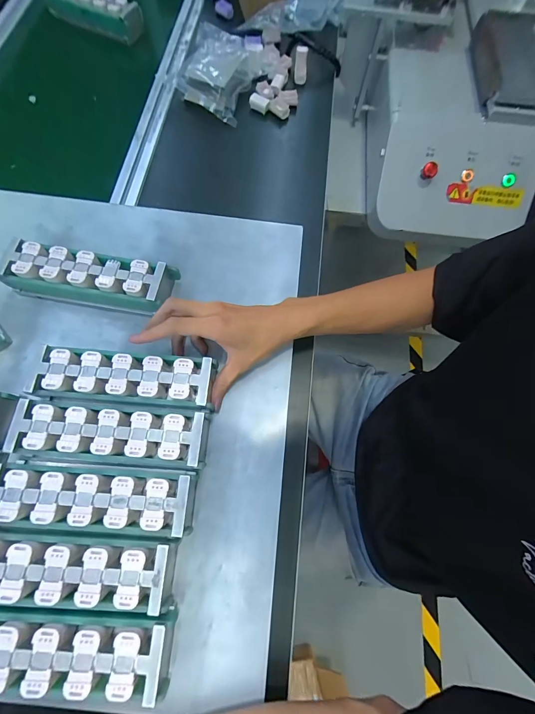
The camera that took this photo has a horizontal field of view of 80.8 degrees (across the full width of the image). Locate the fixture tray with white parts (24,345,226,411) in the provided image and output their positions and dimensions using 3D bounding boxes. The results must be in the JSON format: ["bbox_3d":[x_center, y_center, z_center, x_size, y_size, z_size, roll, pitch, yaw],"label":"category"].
[{"bbox_3d":[-0.155,0.022,0.355,0.189,0.048,0.066,4,73,-1],"label":"fixture tray with white parts"}]

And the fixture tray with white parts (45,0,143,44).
[{"bbox_3d":[-0.353,-0.697,0.619,0.219,0.034,0.070,23,73,5],"label":"fixture tray with white parts"}]

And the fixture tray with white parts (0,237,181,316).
[{"bbox_3d":[-0.216,-0.095,0.391,0.196,0.048,0.057,10,71,1],"label":"fixture tray with white parts"}]

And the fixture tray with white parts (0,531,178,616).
[{"bbox_3d":[-0.185,0.195,0.294,0.192,0.047,0.053,4,73,-1],"label":"fixture tray with white parts"}]

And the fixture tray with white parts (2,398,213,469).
[{"bbox_3d":[-0.159,0.080,0.334,0.191,0.048,0.056,4,73,-1],"label":"fixture tray with white parts"}]

